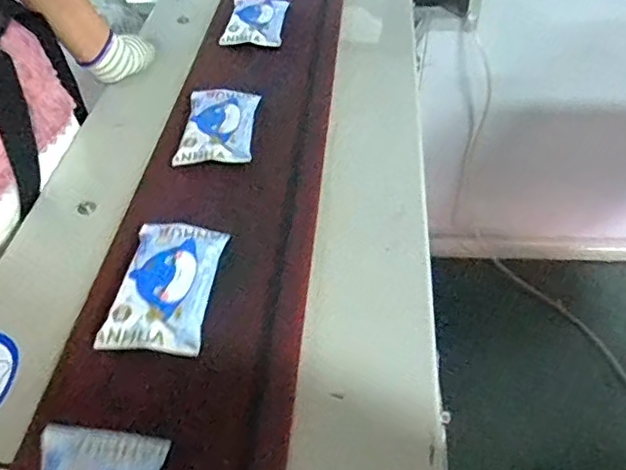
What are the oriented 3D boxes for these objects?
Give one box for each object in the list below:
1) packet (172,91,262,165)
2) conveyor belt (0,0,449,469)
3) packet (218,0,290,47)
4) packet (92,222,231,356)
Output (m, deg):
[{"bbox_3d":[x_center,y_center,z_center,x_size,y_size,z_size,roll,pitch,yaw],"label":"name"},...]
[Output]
[{"bbox_3d":[-0.112,-0.131,0.719,0.085,0.028,0.139,2,47,1],"label":"packet"},{"bbox_3d":[-0.083,-0.132,0.746,0.427,0.068,0.939,4,47,3],"label":"conveyor belt"},{"bbox_3d":[-0.085,-0.322,0.902,0.086,0.020,0.129,6,47,5],"label":"packet"},{"bbox_3d":[-0.132,0.040,0.542,0.083,0.014,0.141,5,47,4],"label":"packet"}]

